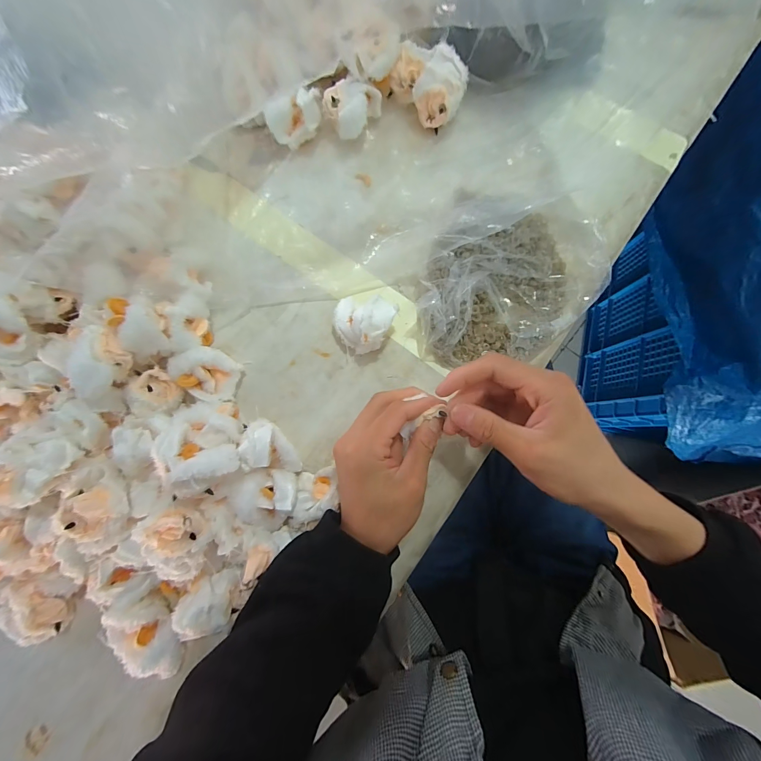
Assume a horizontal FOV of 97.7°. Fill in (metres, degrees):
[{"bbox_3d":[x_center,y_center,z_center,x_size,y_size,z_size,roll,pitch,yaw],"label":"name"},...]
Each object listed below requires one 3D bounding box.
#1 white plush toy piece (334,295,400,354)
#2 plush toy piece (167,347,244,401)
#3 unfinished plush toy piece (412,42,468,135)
[{"bbox_3d":[-0.019,-0.057,0.319,0.057,0.043,0.051,28,84,5],"label":"white plush toy piece"},{"bbox_3d":[-0.167,-0.007,0.320,0.056,0.030,0.045,19,83,4],"label":"plush toy piece"},{"bbox_3d":[0.063,-0.305,0.354,0.046,0.049,0.048,0,82,1],"label":"unfinished plush toy piece"}]

